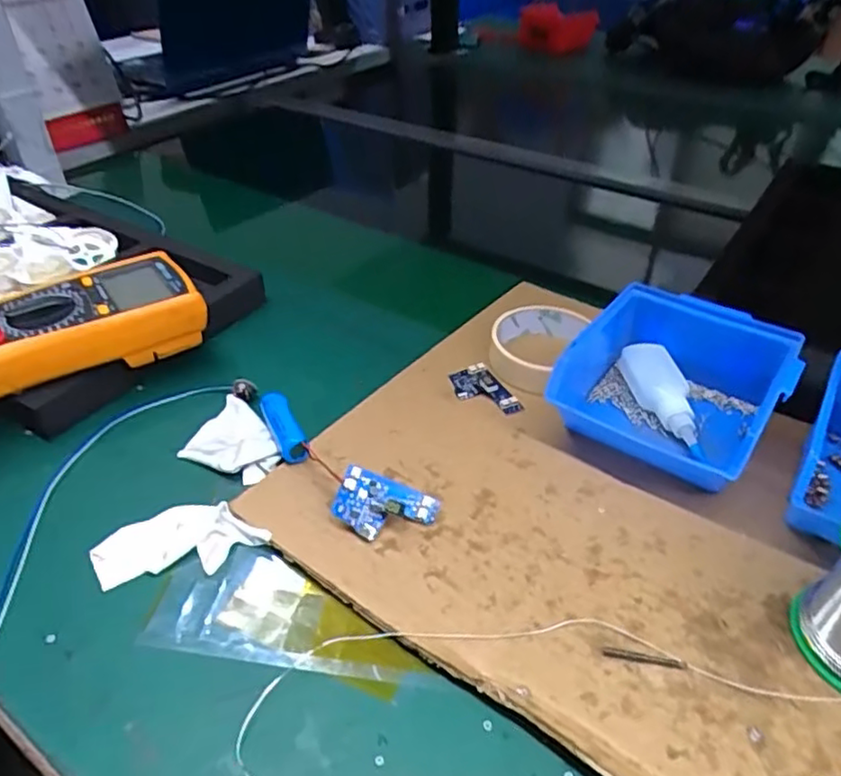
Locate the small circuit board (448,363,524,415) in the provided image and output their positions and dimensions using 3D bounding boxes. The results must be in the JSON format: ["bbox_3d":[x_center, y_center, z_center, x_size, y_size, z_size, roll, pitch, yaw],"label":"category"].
[{"bbox_3d":[0.047,0.001,0.479,0.033,0.006,0.059,-23,44,-24],"label":"small circuit board"}]

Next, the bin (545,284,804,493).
[{"bbox_3d":[0.171,-0.001,0.436,0.129,0.063,0.131,22,45,25],"label":"bin"}]

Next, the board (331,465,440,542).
[{"bbox_3d":[-0.020,0.072,0.376,0.059,0.009,0.035,23,73,-6],"label":"board"}]

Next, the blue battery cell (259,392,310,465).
[{"bbox_3d":[-0.092,0.027,0.440,0.019,0.021,0.072,-16,29,-18],"label":"blue battery cell"}]

